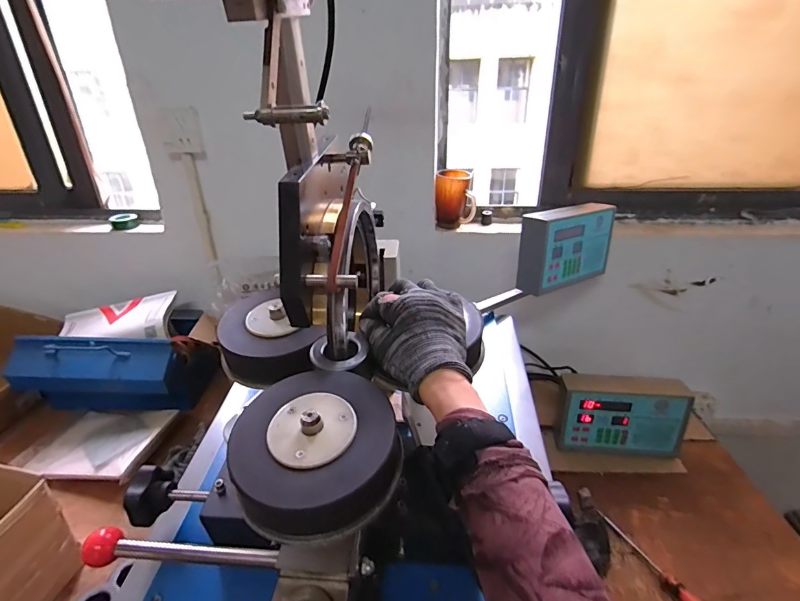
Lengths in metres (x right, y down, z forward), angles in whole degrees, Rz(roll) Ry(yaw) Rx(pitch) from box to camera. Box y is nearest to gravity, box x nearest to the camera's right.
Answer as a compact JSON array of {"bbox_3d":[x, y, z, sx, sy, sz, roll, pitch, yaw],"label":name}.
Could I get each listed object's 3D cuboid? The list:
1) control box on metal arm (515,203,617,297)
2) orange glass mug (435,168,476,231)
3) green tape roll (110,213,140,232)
[{"bbox_3d":[0.339,-0.111,0.851,0.221,0.147,0.069,-18,30,-30],"label":"control box on metal arm"},{"bbox_3d":[0.130,-0.231,0.958,0.090,0.121,0.073,5,27,12],"label":"orange glass mug"},{"bbox_3d":[-0.709,-0.205,1.068,0.059,0.027,0.074,-17,30,-28],"label":"green tape roll"}]

